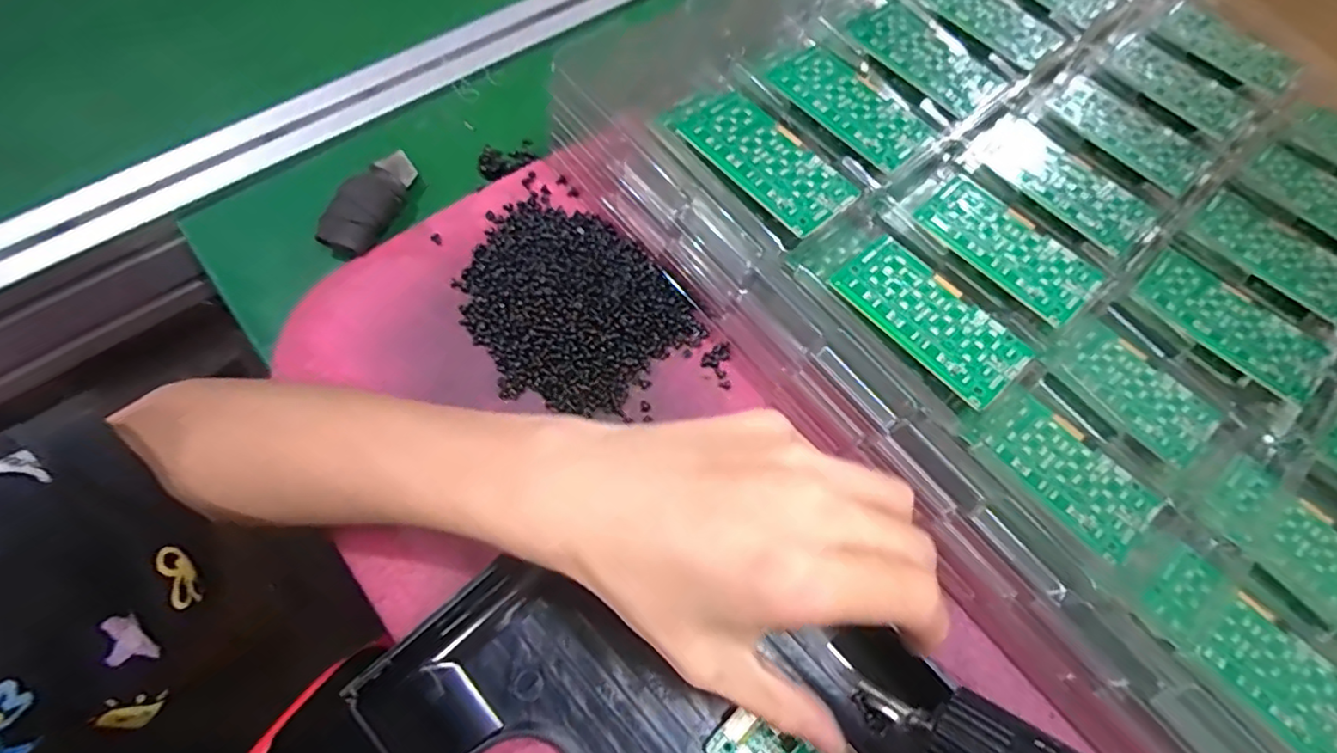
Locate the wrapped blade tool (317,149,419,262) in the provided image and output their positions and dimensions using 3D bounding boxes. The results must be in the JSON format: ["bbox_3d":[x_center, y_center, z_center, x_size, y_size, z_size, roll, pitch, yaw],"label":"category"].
[{"bbox_3d":[-0.176,-0.103,0.369,0.030,0.016,0.071,17,67,0],"label":"wrapped blade tool"}]

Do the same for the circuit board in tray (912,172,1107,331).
[{"bbox_3d":[0.182,-0.070,0.338,0.094,0.004,0.049,43,69,14],"label":"circuit board in tray"}]

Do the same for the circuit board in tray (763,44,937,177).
[{"bbox_3d":[0.104,-0.156,0.363,0.046,0.004,0.095,-39,77,-19],"label":"circuit board in tray"}]

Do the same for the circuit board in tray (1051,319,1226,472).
[{"bbox_3d":[0.245,0.006,0.330,0.046,0.006,0.080,-36,76,-19],"label":"circuit board in tray"}]

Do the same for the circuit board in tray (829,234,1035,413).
[{"bbox_3d":[0.131,-0.030,0.314,0.047,0.004,0.094,-39,77,-19],"label":"circuit board in tray"}]

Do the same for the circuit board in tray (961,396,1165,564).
[{"bbox_3d":[0.193,0.046,0.307,0.046,0.006,0.084,-39,77,-19],"label":"circuit board in tray"}]

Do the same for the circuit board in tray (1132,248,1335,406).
[{"bbox_3d":[0.304,-0.029,0.340,0.095,0.007,0.047,43,69,11],"label":"circuit board in tray"}]

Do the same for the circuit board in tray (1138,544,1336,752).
[{"bbox_3d":[0.266,0.125,0.285,0.048,0.008,0.095,-38,77,-19],"label":"circuit board in tray"}]

